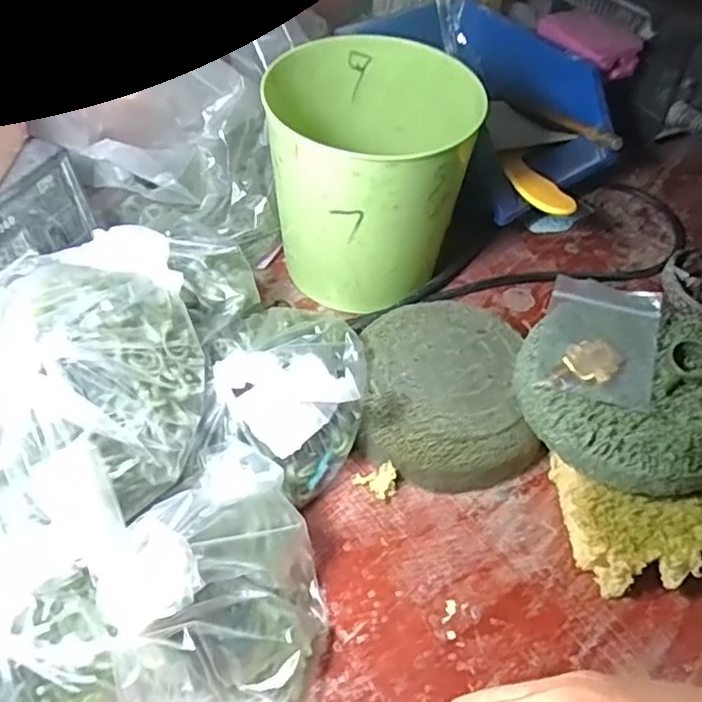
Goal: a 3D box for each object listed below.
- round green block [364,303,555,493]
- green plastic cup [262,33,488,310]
[{"bbox_3d":[0.051,0.022,0.349,0.089,0.038,0.099,2,51,-3],"label":"round green block"},{"bbox_3d":[0.015,-0.097,0.386,0.096,0.111,0.109,13,52,7],"label":"green plastic cup"}]

